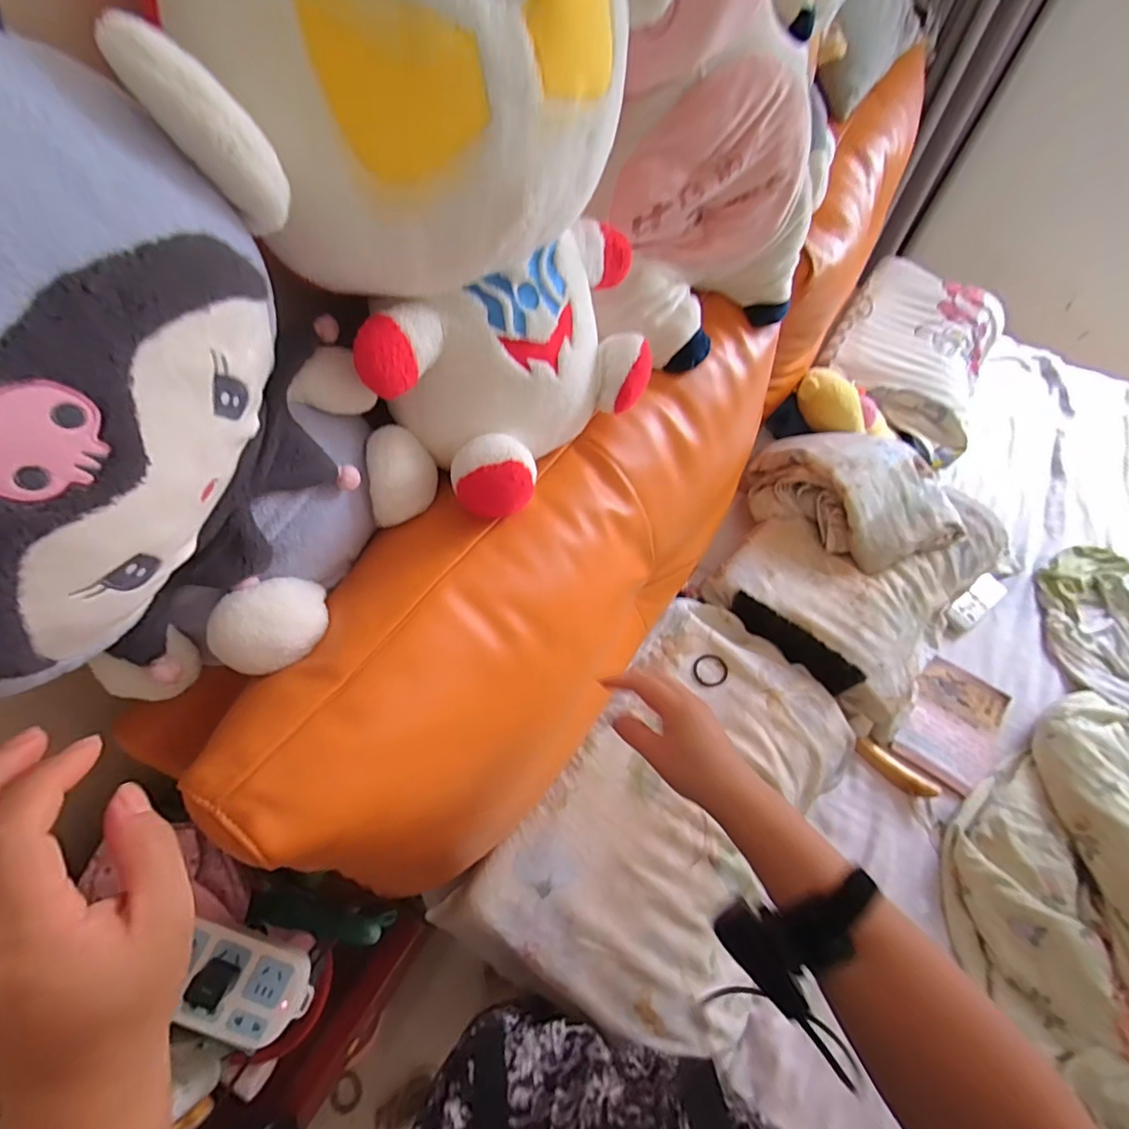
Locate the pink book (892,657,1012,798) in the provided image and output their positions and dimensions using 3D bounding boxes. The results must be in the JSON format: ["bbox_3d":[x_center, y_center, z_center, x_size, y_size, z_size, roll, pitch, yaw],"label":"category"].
[{"bbox_3d":[0.639,0.262,0.884,0.142,0.014,0.206,32,64,14],"label":"pink book"}]

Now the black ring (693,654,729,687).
[{"bbox_3d":[0.227,0.164,0.833,0.055,0.007,0.049,-23,64,-15],"label":"black ring"}]

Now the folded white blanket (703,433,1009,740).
[{"bbox_3d":[0.518,-0.033,0.953,0.454,0.139,0.520,36,65,16],"label":"folded white blanket"}]

